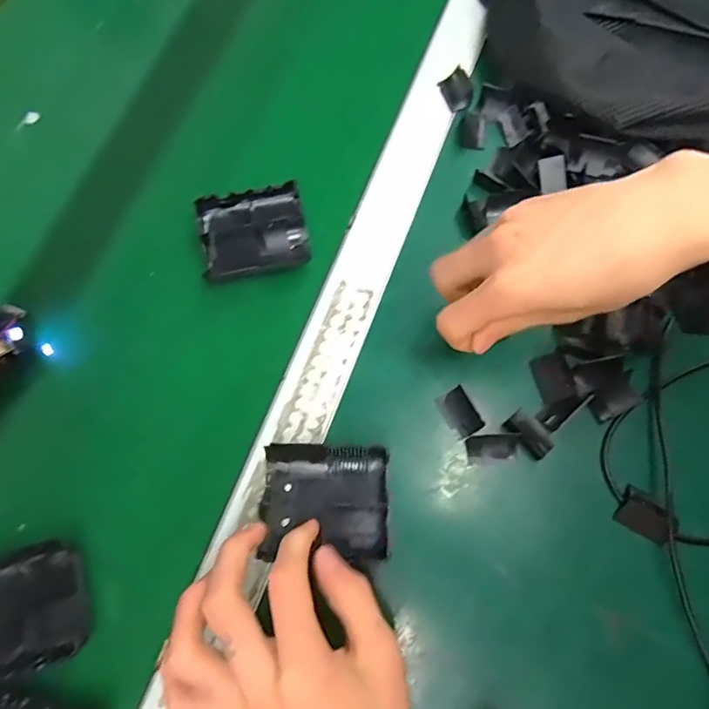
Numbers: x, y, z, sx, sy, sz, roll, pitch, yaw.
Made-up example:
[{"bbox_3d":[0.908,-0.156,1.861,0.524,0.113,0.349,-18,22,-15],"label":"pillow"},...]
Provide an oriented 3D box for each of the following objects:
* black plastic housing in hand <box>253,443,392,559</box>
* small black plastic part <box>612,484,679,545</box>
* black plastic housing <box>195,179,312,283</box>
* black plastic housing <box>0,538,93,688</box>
[{"bbox_3d":[-0.018,0.090,0.322,0.077,0.015,0.066,1,73,2],"label":"black plastic housing in hand"},{"bbox_3d":[0.182,0.100,0.322,0.032,0.009,0.024,33,77,11],"label":"small black plastic part"},{"bbox_3d":[-0.075,-0.091,0.392,0.076,0.022,0.064,-12,73,-2],"label":"black plastic housing"},{"bbox_3d":[-0.205,0.157,0.318,0.082,0.021,0.070,-22,74,-5],"label":"black plastic housing"}]

